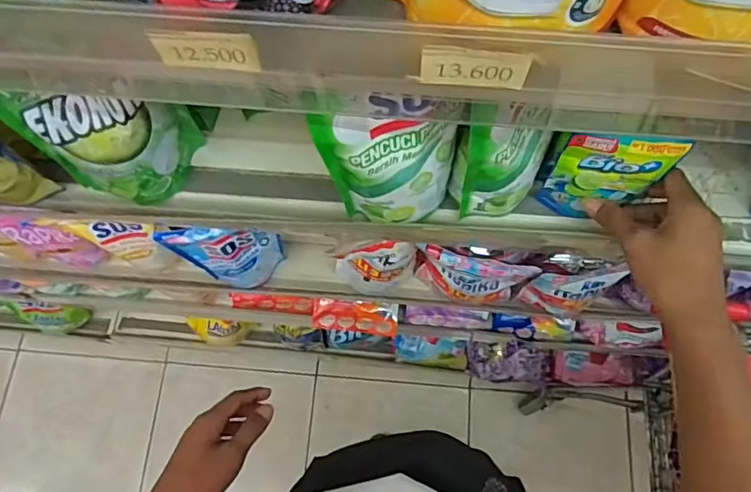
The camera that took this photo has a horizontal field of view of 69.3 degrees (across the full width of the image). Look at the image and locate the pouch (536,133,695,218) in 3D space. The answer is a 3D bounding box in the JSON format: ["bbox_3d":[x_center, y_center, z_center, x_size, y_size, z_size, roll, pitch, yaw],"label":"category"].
[{"bbox_3d":[0.195,-0.055,0.458,0.085,0.119,0.021,9,71,3],"label":"pouch"}]

